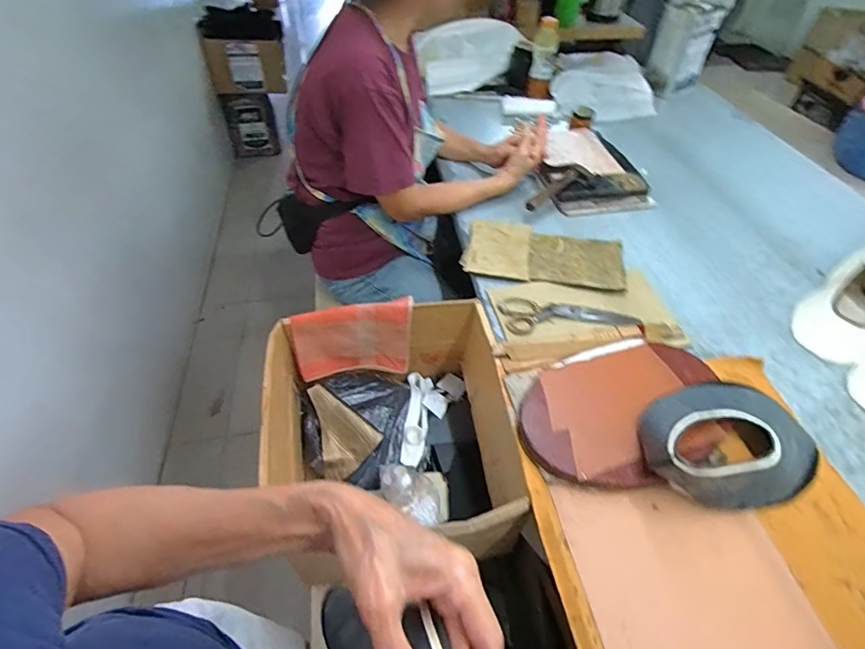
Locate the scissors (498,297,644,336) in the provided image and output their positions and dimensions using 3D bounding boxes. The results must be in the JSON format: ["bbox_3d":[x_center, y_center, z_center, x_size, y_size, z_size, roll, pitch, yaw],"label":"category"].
[{"bbox_3d":[0.230,-0.021,0.792,0.221,0.008,0.089,-2,47,-3],"label":"scissors"}]

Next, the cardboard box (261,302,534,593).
[{"bbox_3d":[-0.065,0.176,0.736,0.341,0.206,0.370,-7,47,-8],"label":"cardboard box"}]

